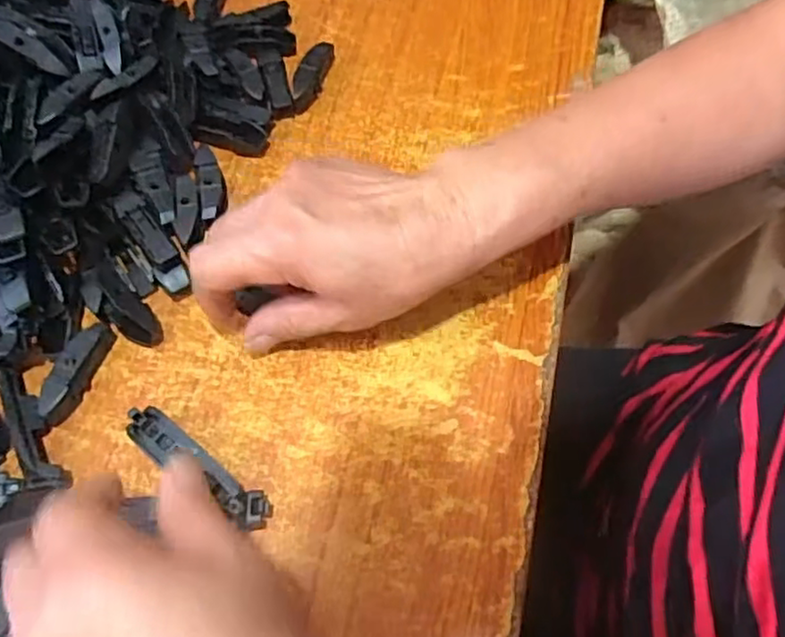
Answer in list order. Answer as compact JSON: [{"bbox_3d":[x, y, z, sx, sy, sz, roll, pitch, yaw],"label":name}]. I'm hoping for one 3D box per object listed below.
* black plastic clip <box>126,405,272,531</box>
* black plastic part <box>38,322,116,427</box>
[{"bbox_3d":[-0.091,0.069,0.310,0.083,0.017,0.018,33,67,15],"label":"black plastic clip"},{"bbox_3d":[-0.158,0.026,0.330,0.014,0.016,0.055,19,64,9],"label":"black plastic part"}]

